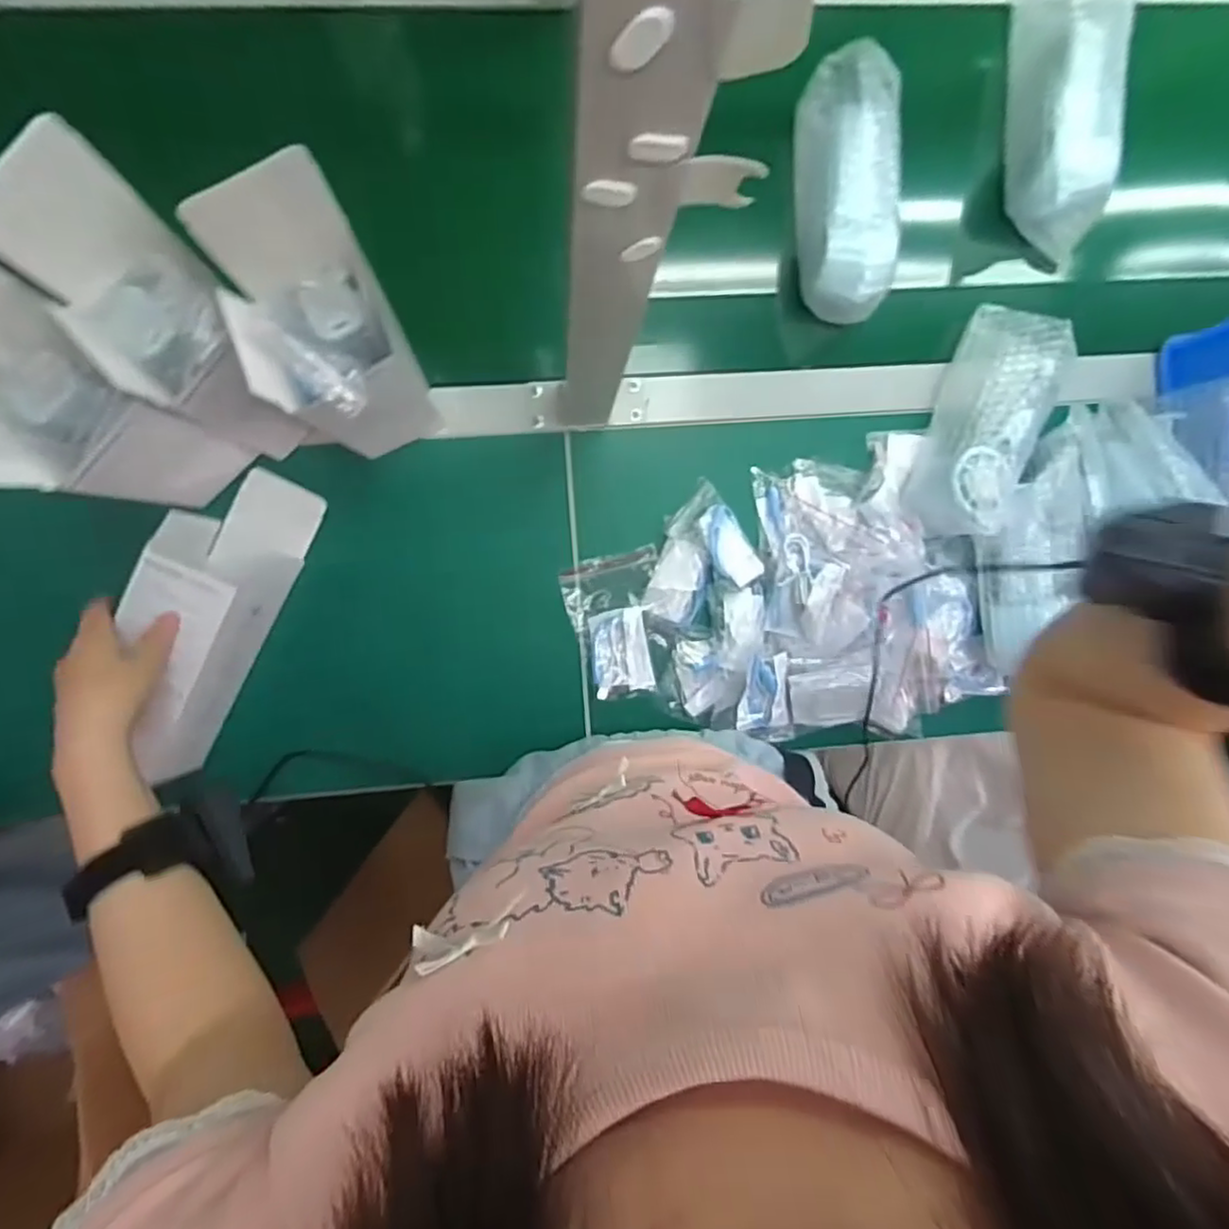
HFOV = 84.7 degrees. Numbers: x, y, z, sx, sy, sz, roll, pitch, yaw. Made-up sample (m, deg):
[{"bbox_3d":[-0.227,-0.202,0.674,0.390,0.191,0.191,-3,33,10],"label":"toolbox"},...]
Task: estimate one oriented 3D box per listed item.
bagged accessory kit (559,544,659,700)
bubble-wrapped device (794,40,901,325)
[{"bbox_3d":[0.005,0.010,0.587,0.081,0.016,0.122,-13,95,-4],"label":"bagged accessory kit"},{"bbox_3d":[0.193,-0.344,0.545,0.070,0.065,0.197,-3,94,-5],"label":"bubble-wrapped device"}]

